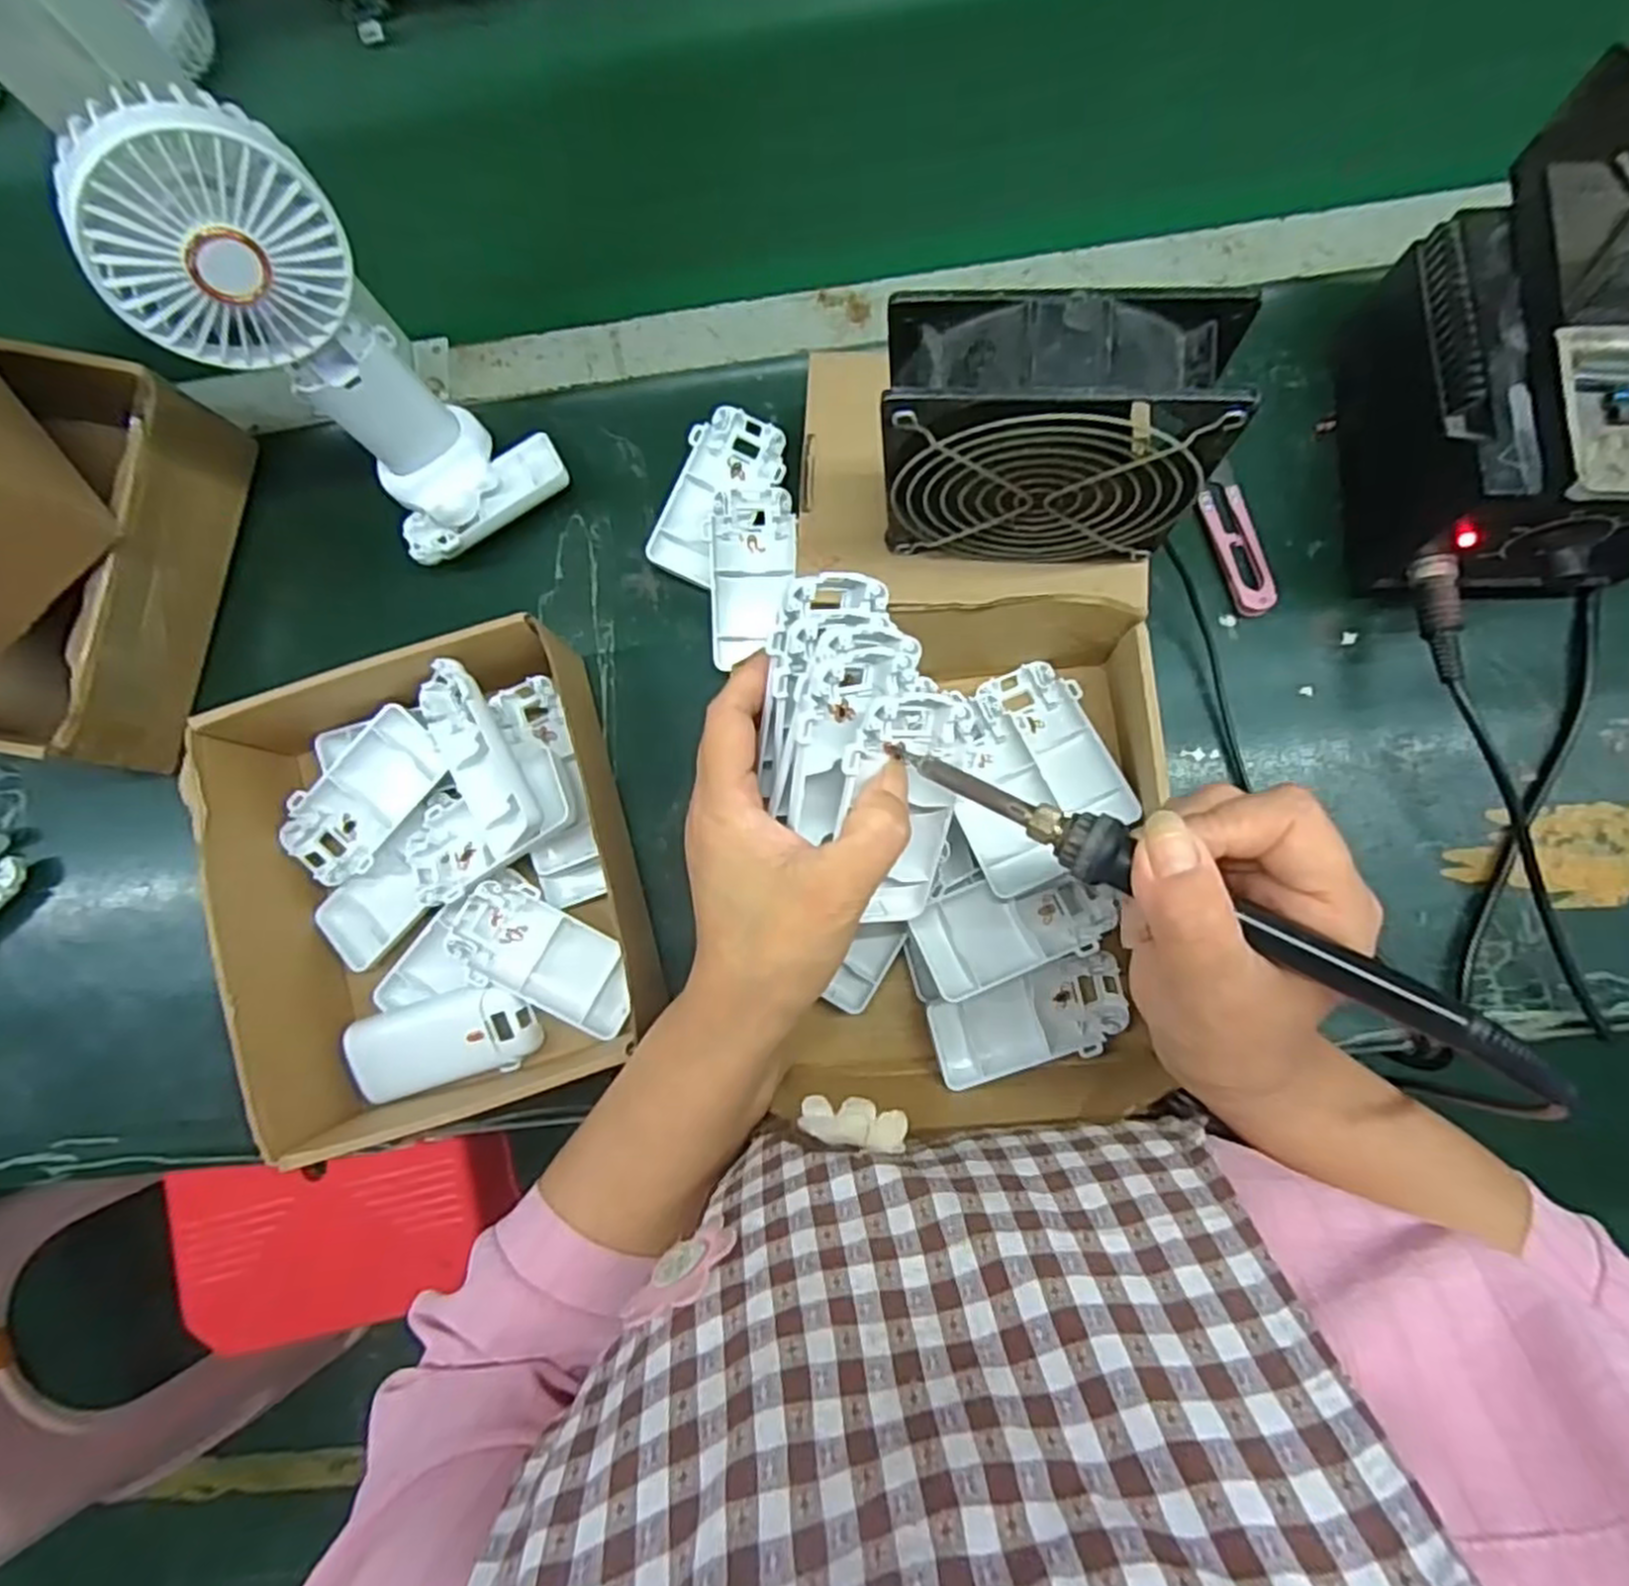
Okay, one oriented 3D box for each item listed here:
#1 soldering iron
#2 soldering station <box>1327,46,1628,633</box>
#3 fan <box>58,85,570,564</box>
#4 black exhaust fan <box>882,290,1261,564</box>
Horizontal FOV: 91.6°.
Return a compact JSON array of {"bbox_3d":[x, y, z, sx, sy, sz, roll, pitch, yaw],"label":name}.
[{"bbox_3d":[0.115,0.030,0.248,0.205,0.016,0.019,27,86,20],"label":"soldering iron"},{"bbox_3d":[0.313,-0.185,0.334,0.095,0.156,0.184,-1,83,4],"label":"soldering station"},{"bbox_3d":[-0.206,-0.188,0.358,0.092,0.192,0.100,-44,82,-1],"label":"fan"},{"bbox_3d":[0.087,-0.134,0.310,0.116,0.115,0.046,4,84,5],"label":"black exhaust fan"}]

